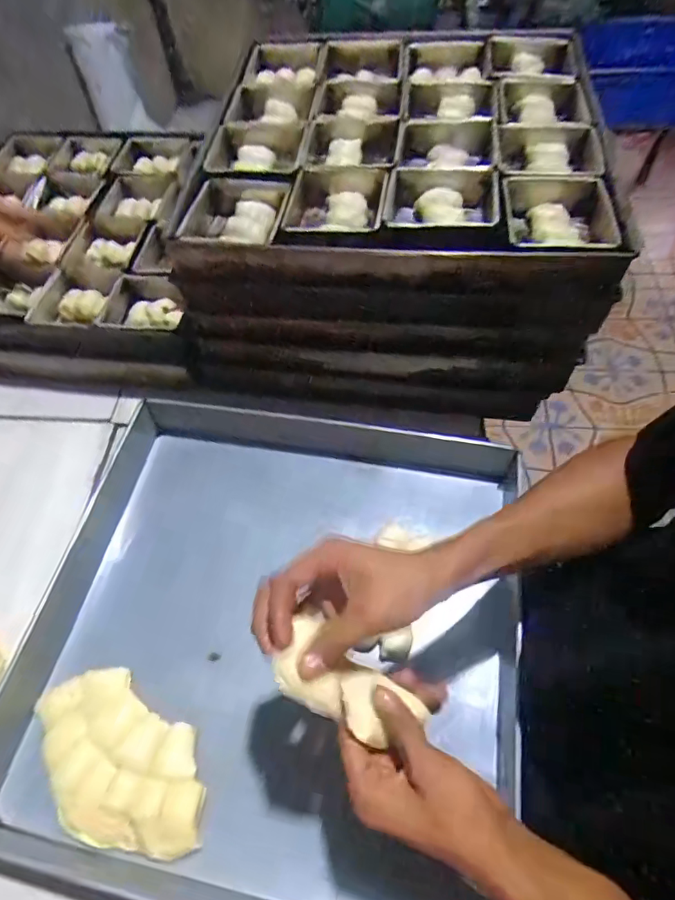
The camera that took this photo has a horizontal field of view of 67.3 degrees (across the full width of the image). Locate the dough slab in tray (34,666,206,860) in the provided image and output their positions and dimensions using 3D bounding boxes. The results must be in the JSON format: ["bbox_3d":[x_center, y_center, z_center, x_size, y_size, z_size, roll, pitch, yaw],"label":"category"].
[{"bbox_3d":[-0.204,0.291,0.473,0.193,0.027,0.110,29,65,19],"label":"dough slab in tray"}]

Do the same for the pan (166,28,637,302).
[{"bbox_3d":[0.084,-0.377,0.612,0.453,0.068,0.486,6,60,8],"label":"pan"}]

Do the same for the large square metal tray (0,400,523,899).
[{"bbox_3d":[-0.066,0.168,0.516,0.504,0.072,0.501,9,59,7],"label":"large square metal tray"}]

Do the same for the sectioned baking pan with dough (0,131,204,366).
[{"bbox_3d":[-0.392,-0.330,0.770,0.414,0.067,0.448,2,59,5],"label":"sectioned baking pan with dough"}]

